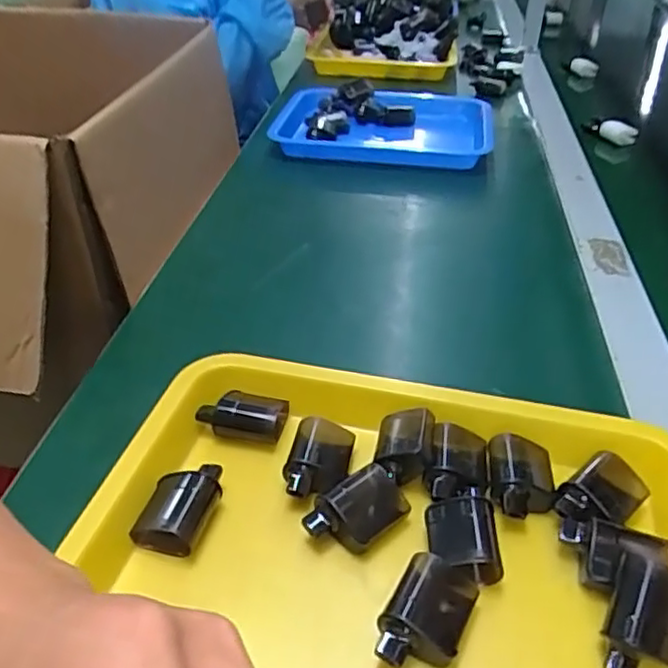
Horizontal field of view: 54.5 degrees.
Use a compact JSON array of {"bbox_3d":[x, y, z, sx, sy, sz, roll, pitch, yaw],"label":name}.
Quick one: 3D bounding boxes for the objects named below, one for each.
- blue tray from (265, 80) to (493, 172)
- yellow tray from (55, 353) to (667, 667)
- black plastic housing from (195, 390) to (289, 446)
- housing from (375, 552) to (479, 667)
[{"bbox_3d":[0.069,-0.285,0.879,0.279,0.036,0.210,6,37,7],"label":"blue tray"},{"bbox_3d":[0.028,0.125,0.340,0.335,0.041,0.258,10,37,10],"label":"yellow tray"},{"bbox_3d":[-0.061,0.054,0.430,0.055,0.019,0.032,5,37,4],"label":"black plastic housing"},{"bbox_3d":[0.046,0.138,0.321,0.037,0.024,0.060,17,39,20],"label":"housing"}]

